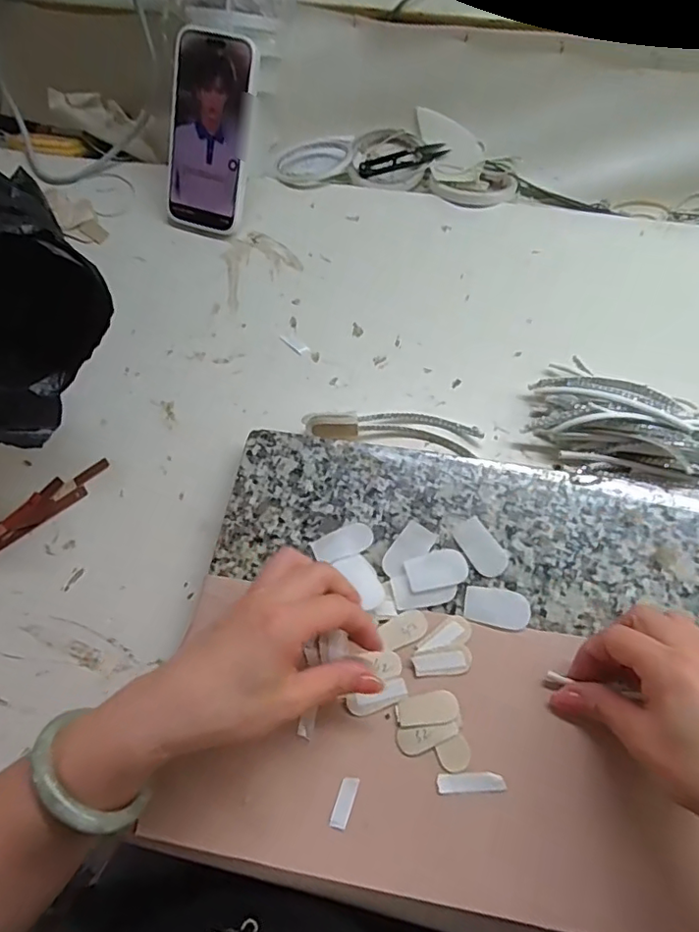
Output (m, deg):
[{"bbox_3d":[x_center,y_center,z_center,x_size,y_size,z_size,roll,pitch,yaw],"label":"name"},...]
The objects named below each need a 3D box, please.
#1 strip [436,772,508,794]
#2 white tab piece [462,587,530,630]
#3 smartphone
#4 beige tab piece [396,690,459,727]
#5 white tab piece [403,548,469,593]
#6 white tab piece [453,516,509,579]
[{"bbox_3d":[0.072,0.188,0.329,0.039,0.004,0.010,-3,64,2],"label":"strip"},{"bbox_3d":[0.100,0.095,0.374,0.043,0.004,0.025,10,65,8],"label":"white tab piece"},{"bbox_3d":[-0.136,-0.318,0.540,0.083,0.170,0.017,23,28,14],"label":"smartphone"},{"bbox_3d":[0.048,0.151,0.346,0.038,0.004,0.018,-7,64,0],"label":"beige tab piece"},{"bbox_3d":[0.061,0.072,0.386,0.043,0.006,0.026,-14,64,-3],"label":"white tab piece"},{"bbox_3d":[0.094,0.058,0.392,0.024,0.004,0.042,-30,66,-11],"label":"white tab piece"}]

